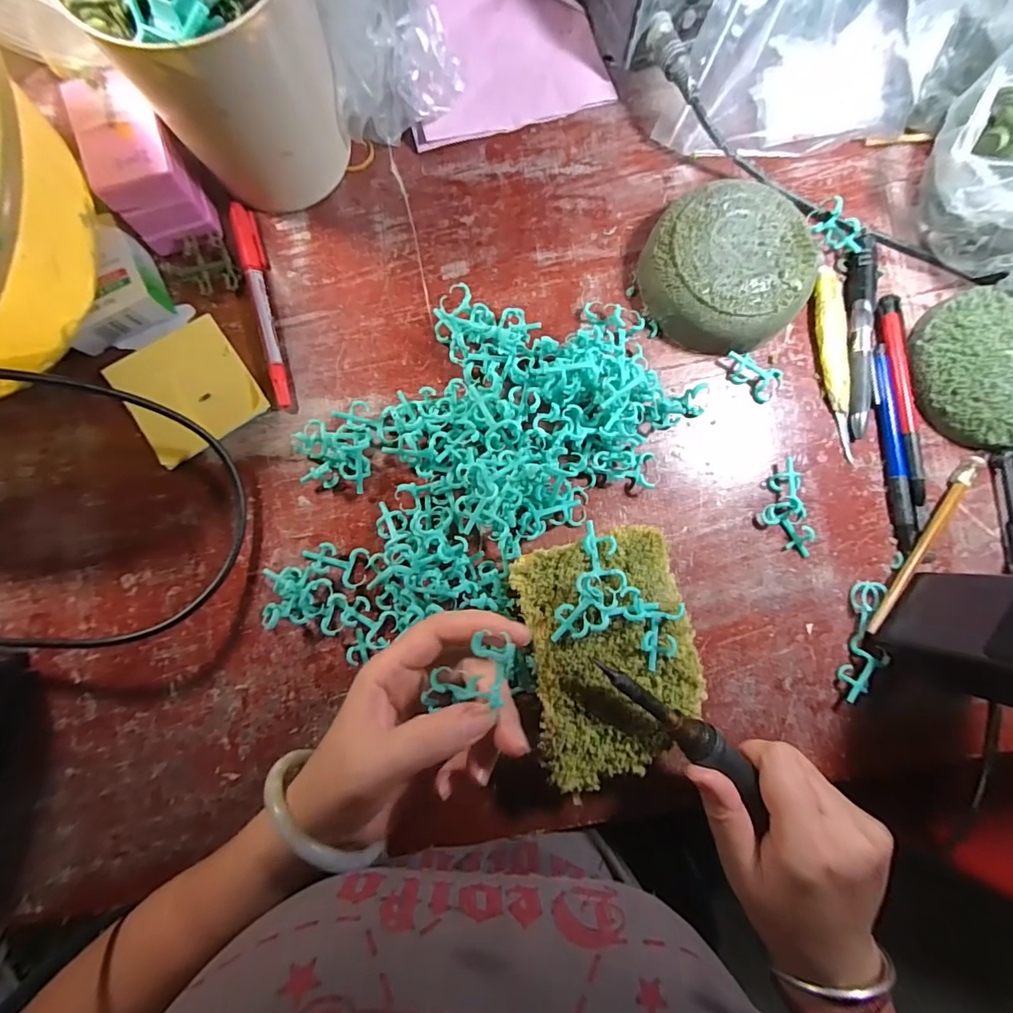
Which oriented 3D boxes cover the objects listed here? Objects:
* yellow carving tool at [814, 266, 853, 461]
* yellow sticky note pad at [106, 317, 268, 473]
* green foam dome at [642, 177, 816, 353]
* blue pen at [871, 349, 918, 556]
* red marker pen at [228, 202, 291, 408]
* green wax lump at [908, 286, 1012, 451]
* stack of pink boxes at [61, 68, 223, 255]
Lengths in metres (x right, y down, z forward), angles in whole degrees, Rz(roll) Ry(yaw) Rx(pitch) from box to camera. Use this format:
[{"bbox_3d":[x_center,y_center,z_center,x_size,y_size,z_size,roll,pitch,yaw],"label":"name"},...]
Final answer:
[{"bbox_3d":[0.222,-0.097,0.325,0.018,0.009,0.129,-4,85,-2],"label":"yellow carving tool"},{"bbox_3d":[-0.205,-0.075,0.309,0.076,0.004,0.078,-35,87,-5],"label":"yellow sticky note pad"},{"bbox_3d":[0.144,-0.154,0.315,0.098,0.036,0.099,0,85,-2],"label":"green foam dome"},{"bbox_3d":[0.258,-0.039,0.320,0.013,0.008,0.135,-7,85,-3],"label":"blue pen"},{"bbox_3d":[-0.161,-0.132,0.315,0.013,0.010,0.137,-12,85,-3],"label":"red marker pen"},{"bbox_3d":[0.324,-0.092,0.319,0.101,0.022,0.098,0,85,-2],"label":"green wax lump"},{"bbox_3d":[-0.219,-0.208,0.295,0.045,0.057,0.071,-19,86,-4],"label":"stack of pink boxes"}]

